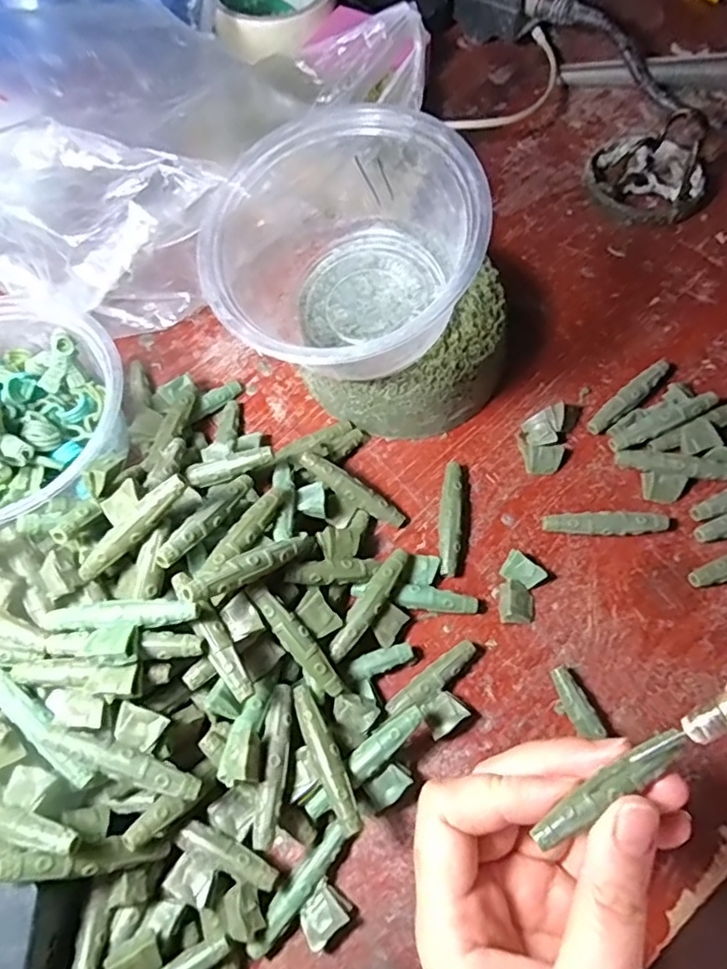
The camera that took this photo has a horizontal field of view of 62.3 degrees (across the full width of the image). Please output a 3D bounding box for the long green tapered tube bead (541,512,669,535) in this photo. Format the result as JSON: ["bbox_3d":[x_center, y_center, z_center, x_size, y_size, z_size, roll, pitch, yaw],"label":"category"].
[{"bbox_3d":[0.113,0.019,0.283,0.056,0.011,0.010,-2,67,2],"label":"long green tapered tube bead"}]

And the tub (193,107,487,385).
[{"bbox_3d":[-0.006,-0.098,0.260,0.115,0.067,0.115,-2,79,12],"label":"tub"}]

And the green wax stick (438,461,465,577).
[{"bbox_3d":[0.042,0.016,0.287,0.012,0.010,0.056,2,67,3],"label":"green wax stick"}]

